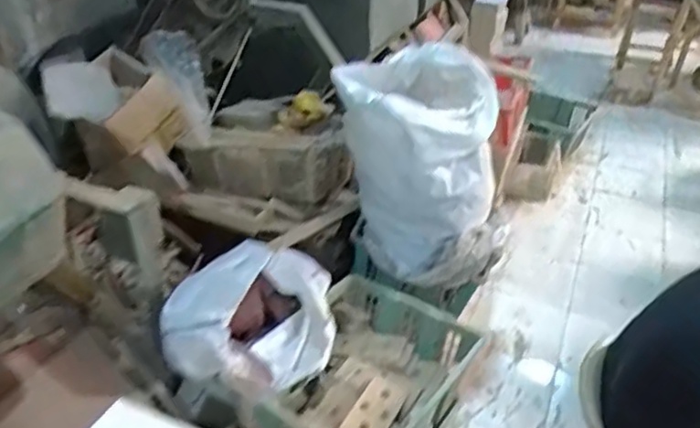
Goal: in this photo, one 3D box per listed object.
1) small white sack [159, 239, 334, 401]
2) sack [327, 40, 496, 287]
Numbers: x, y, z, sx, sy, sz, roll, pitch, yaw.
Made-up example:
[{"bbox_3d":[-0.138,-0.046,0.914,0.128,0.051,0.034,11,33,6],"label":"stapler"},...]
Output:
[{"bbox_3d":[-0.227,0.212,1.463,0.362,0.232,0.321,1,33,-2],"label":"small white sack"},{"bbox_3d":[0.163,-0.122,1.654,0.376,0.537,0.315,-3,34,-7],"label":"sack"}]

